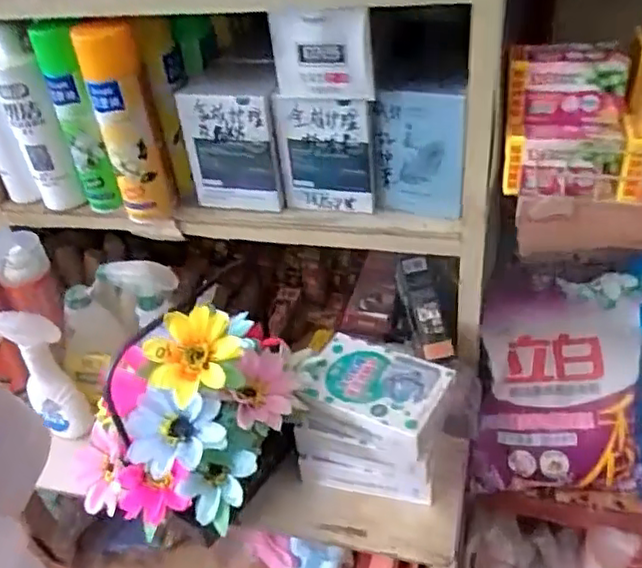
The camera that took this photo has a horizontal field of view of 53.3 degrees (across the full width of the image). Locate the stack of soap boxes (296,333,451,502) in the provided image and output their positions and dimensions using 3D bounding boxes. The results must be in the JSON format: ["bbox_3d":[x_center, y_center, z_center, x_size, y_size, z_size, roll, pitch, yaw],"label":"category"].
[{"bbox_3d":[0.067,0.170,0.800,0.168,0.128,0.140,11,42,20],"label":"stack of soap boxes"}]

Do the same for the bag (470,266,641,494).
[{"bbox_3d":[0.329,0.140,0.904,0.218,0.067,0.306,-1,81,16],"label":"bag"}]

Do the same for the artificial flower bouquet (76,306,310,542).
[{"bbox_3d":[-0.144,0.130,0.690,0.263,0.163,0.201,-11,39,-6],"label":"artificial flower bouquet"}]

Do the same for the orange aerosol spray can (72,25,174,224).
[{"bbox_3d":[-0.218,-0.173,0.726,0.056,0.230,0.049,-28,44,-24],"label":"orange aerosol spray can"}]

